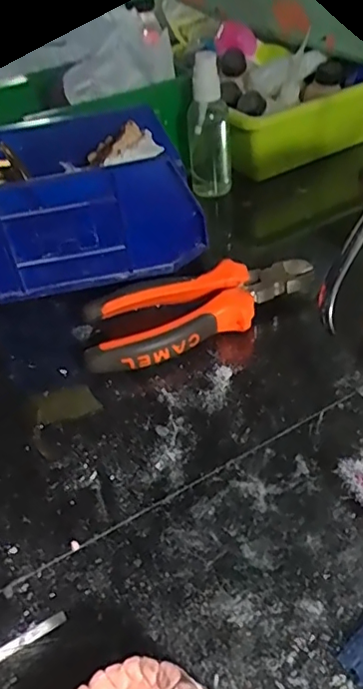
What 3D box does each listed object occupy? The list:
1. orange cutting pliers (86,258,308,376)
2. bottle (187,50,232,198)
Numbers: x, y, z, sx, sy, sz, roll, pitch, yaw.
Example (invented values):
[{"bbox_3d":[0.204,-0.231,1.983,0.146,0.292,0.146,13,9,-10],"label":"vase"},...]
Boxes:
[{"bbox_3d":[0.013,-0.023,0.360,0.153,0.027,0.061,-16,44,-9],"label":"orange cutting pliers"},{"bbox_3d":[0.022,-0.169,0.452,0.032,0.112,0.027,-7,43,1],"label":"bottle"}]

